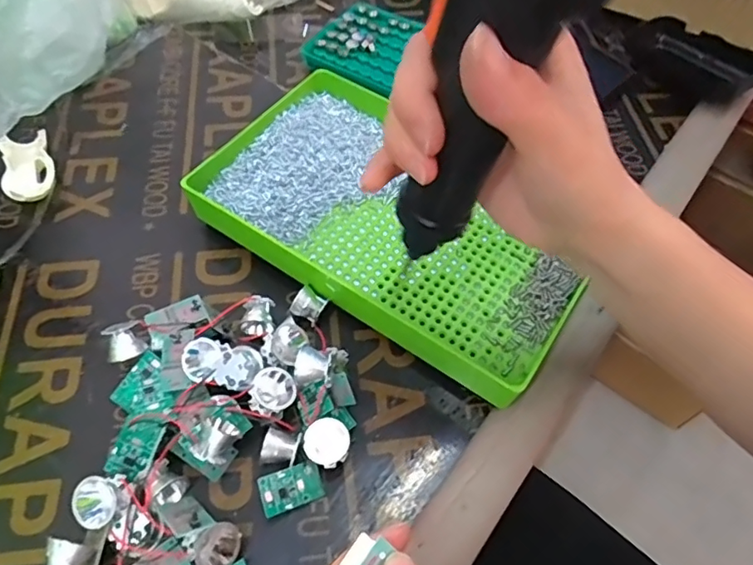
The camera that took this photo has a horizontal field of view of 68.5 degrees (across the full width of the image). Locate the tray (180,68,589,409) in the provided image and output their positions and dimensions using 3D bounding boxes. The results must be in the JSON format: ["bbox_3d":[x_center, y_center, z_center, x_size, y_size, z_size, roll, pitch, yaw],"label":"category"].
[{"bbox_3d":[0.013,-0.041,0.366,0.247,0.037,0.154,32,61,17],"label":"tray"}]

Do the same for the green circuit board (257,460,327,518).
[{"bbox_3d":[-0.043,0.105,0.282,0.033,0.004,0.020,-13,82,-34],"label":"green circuit board"}]

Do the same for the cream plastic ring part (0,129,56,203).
[{"bbox_3d":[-0.245,-0.080,0.393,0.033,0.015,0.062,-16,59,-13],"label":"cream plastic ring part"}]

